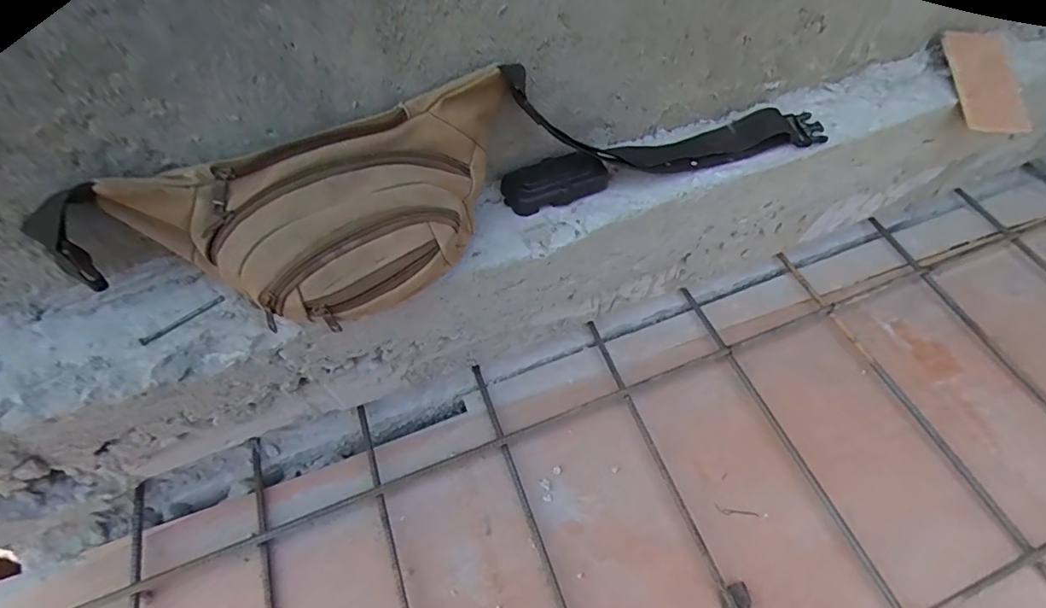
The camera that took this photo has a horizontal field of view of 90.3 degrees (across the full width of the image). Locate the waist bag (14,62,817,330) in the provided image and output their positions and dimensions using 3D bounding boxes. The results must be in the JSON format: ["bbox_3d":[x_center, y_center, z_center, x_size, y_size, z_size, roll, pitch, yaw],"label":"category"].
[{"bbox_3d":[-0.023,-0.114,0.467,0.687,0.136,0.121,-21,58,-13],"label":"waist bag"}]

